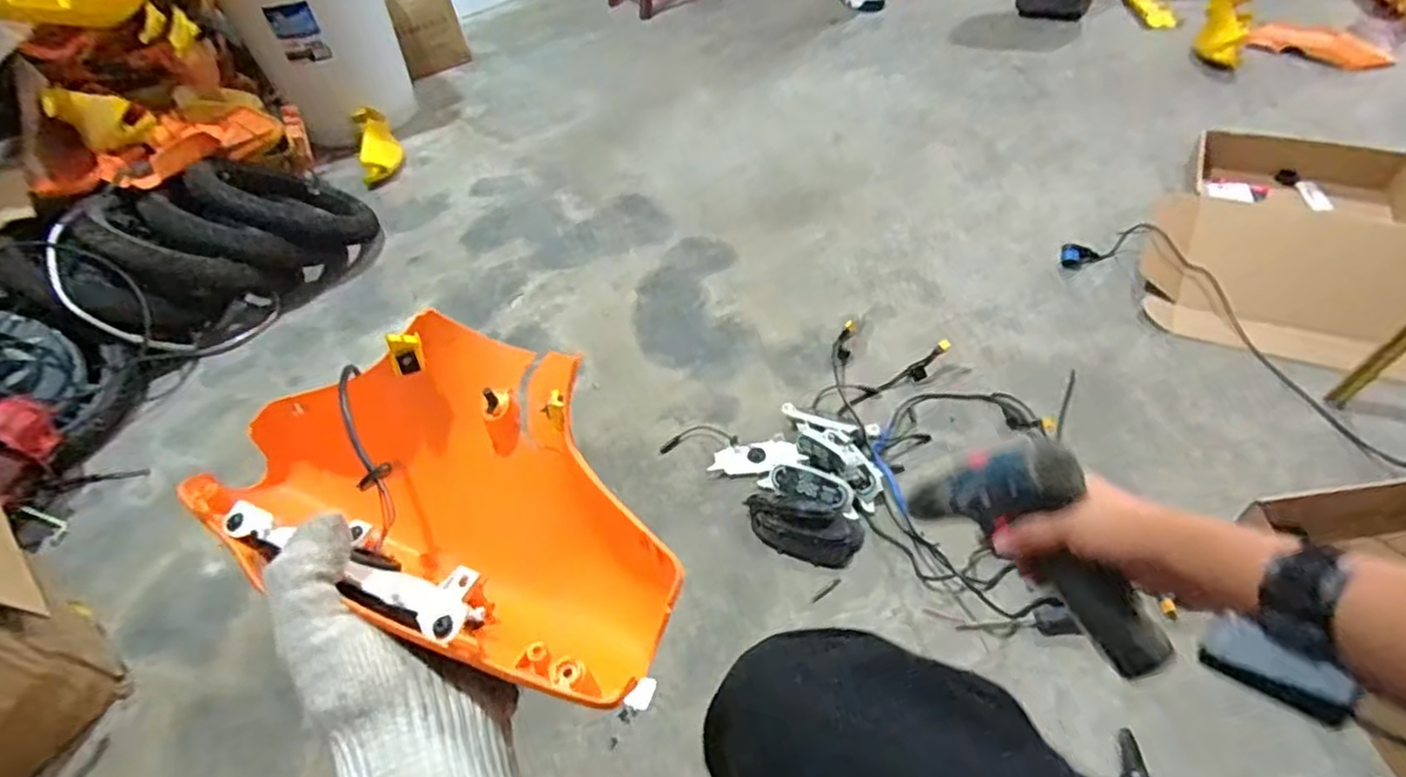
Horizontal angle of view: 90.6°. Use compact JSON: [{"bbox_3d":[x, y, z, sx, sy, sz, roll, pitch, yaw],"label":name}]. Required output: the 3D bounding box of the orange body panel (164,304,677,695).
[{"bbox_3d":[-0.143,0.054,0.394,0.290,0.093,0.163,15,53,19],"label":"orange body panel"}]

